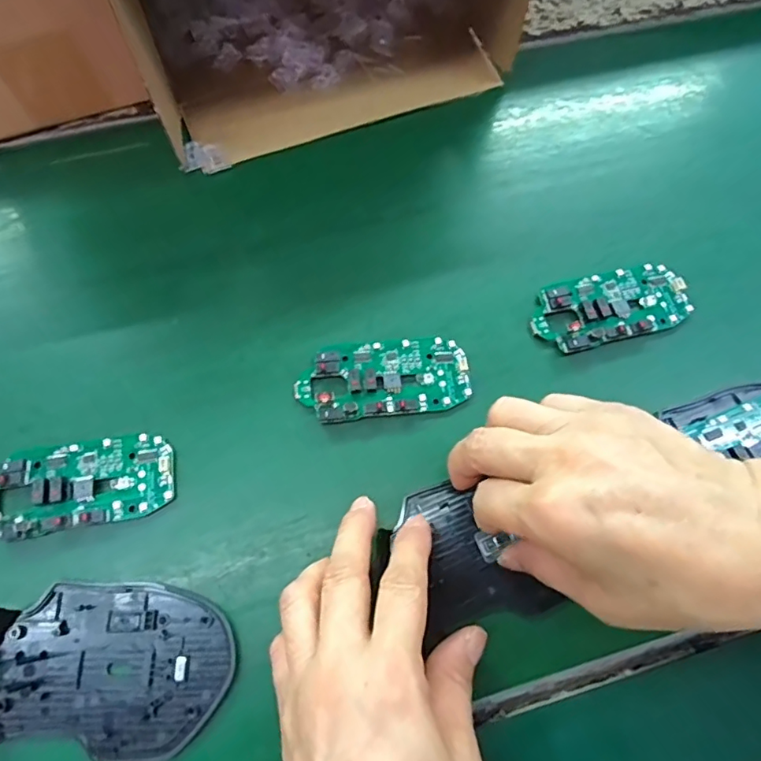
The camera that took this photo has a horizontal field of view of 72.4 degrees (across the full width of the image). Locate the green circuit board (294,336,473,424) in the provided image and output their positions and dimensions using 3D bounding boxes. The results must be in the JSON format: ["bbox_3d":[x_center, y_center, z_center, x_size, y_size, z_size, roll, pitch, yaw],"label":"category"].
[{"bbox_3d":[0.002,-0.002,0.296,0.096,0.014,0.044,-7,71,-5],"label":"green circuit board"}]

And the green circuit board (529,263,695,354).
[{"bbox_3d":[0.139,-0.047,0.313,0.096,0.012,0.046,-13,71,-7],"label":"green circuit board"}]

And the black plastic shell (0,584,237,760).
[{"bbox_3d":[-0.131,0.137,0.248,0.115,0.016,0.071,7,70,0],"label":"black plastic shell"}]

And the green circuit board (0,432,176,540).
[{"bbox_3d":[-0.160,0.054,0.275,0.097,0.014,0.045,-10,71,-6],"label":"green circuit board"}]

